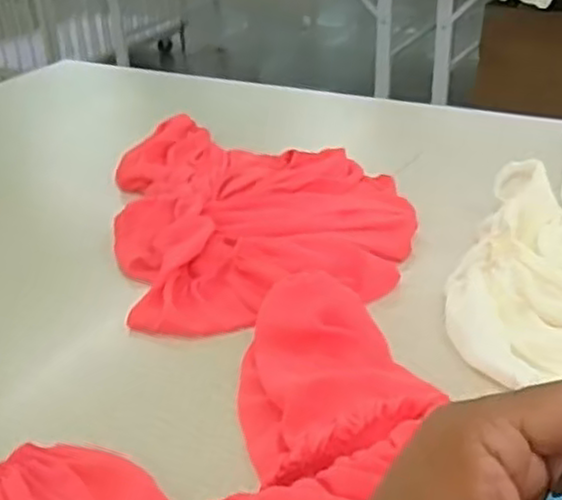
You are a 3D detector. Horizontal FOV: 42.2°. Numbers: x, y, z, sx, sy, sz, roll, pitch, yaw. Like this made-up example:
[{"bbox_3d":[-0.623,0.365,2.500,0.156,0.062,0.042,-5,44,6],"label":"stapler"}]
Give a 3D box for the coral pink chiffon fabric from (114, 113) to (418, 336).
[{"bbox_3d":[-0.036,-0.077,0.951,0.342,0.058,0.513,-8,31,-9],"label":"coral pink chiffon fabric"}]

